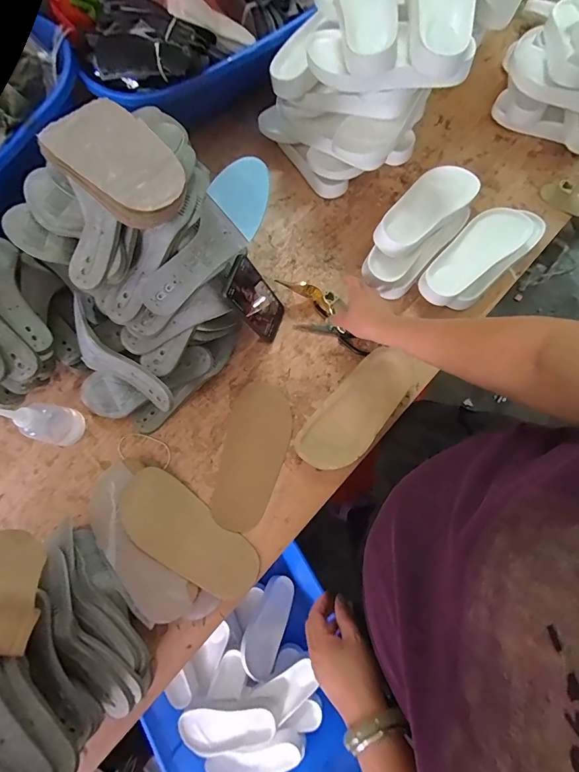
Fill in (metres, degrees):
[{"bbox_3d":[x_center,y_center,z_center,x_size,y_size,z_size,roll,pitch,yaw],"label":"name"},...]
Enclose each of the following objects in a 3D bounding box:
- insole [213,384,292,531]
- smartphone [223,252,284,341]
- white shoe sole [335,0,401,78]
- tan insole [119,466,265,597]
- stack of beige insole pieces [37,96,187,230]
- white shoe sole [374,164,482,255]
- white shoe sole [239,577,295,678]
[{"bbox_3d":[-0.062,0.116,0.647,0.107,0.008,0.246,11,77,4],"label":"insole"},{"bbox_3d":[-0.054,-0.139,0.634,0.015,0.160,0.078,16,76,30],"label":"smartphone"},{"bbox_3d":[0.117,-0.578,0.559,0.097,0.051,0.234,1,76,2],"label":"white shoe sole"},{"bbox_3d":[-0.160,0.235,0.598,0.244,0.007,0.104,37,59,4],"label":"tan insole"},{"bbox_3d":[-0.206,-0.269,0.453,0.182,0.025,0.107,39,81,10],"label":"stack of beige insole pieces"},{"bbox_3d":[0.243,-0.321,0.666,0.242,0.045,0.089,-43,79,-8],"label":"white shoe sole"},{"bbox_3d":[-0.057,0.624,0.995,0.091,0.019,0.230,20,53,6],"label":"white shoe sole"}]

